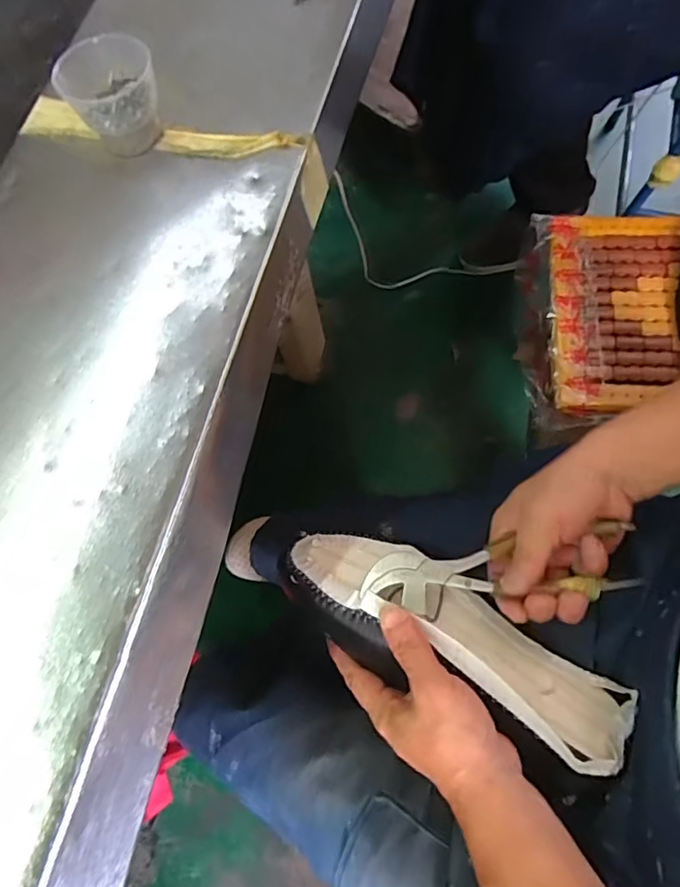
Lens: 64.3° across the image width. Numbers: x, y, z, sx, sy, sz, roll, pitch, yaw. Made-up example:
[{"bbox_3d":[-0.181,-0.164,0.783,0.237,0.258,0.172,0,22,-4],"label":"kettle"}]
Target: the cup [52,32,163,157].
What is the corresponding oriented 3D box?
[{"bbox_3d":[-0.154,-0.240,0.375,0.050,0.055,0.053,30,77,14],"label":"cup"}]

